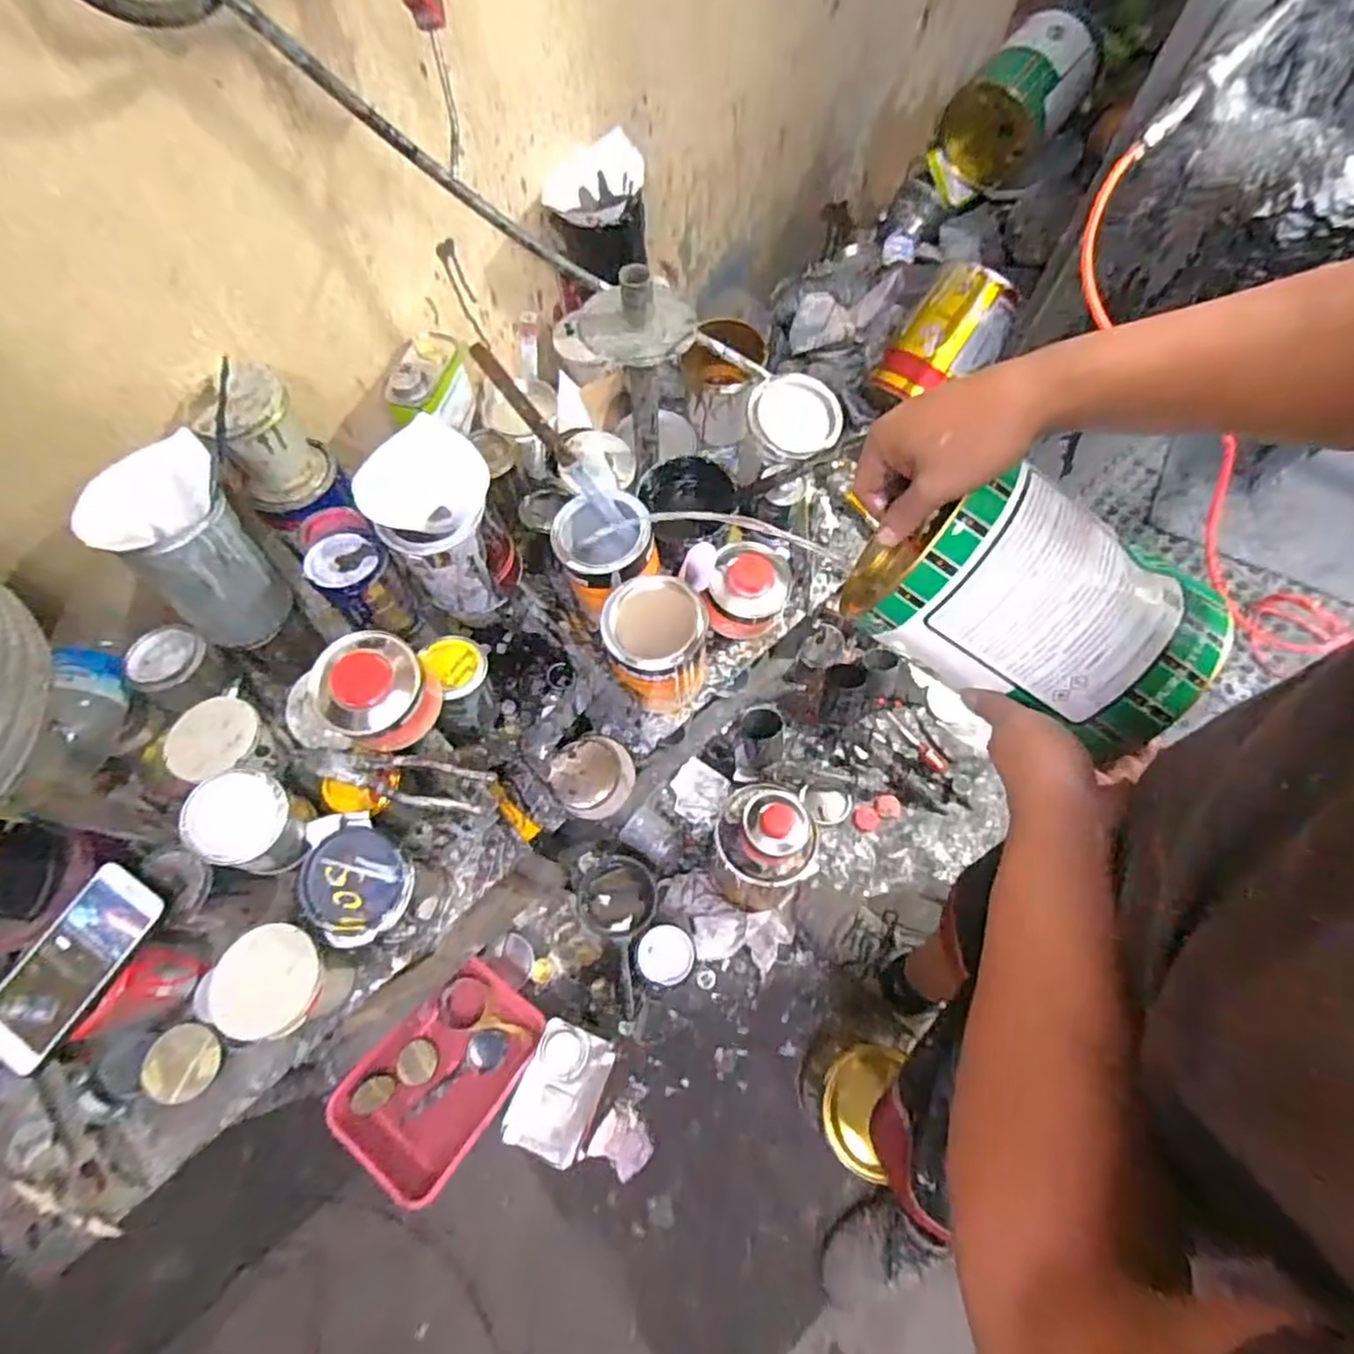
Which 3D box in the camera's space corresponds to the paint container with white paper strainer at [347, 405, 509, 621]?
[{"bbox_3d":[-0.229,-0.145,0.674,0.116,0.178,0.096,-29,69,-11],"label":"paint container with white paper strainer"}]

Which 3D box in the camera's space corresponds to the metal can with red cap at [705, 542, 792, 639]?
[{"bbox_3d":[0.089,-0.105,0.818,0.095,0.073,0.098,0,66,1],"label":"metal can with red cap"}]

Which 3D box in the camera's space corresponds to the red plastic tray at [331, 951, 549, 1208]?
[{"bbox_3d":[-0.386,0.643,1.109,0.217,0.062,0.324,33,71,14],"label":"red plastic tray"}]

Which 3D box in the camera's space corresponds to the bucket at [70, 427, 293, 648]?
[{"bbox_3d":[-0.461,-0.127,0.660,0.113,0.149,0.121,38,72,16],"label":"bucket"}]

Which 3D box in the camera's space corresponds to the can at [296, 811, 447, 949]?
[{"bbox_3d":[-0.284,0.196,0.636,0.109,0.130,0.091,38,72,16],"label":"can"}]

